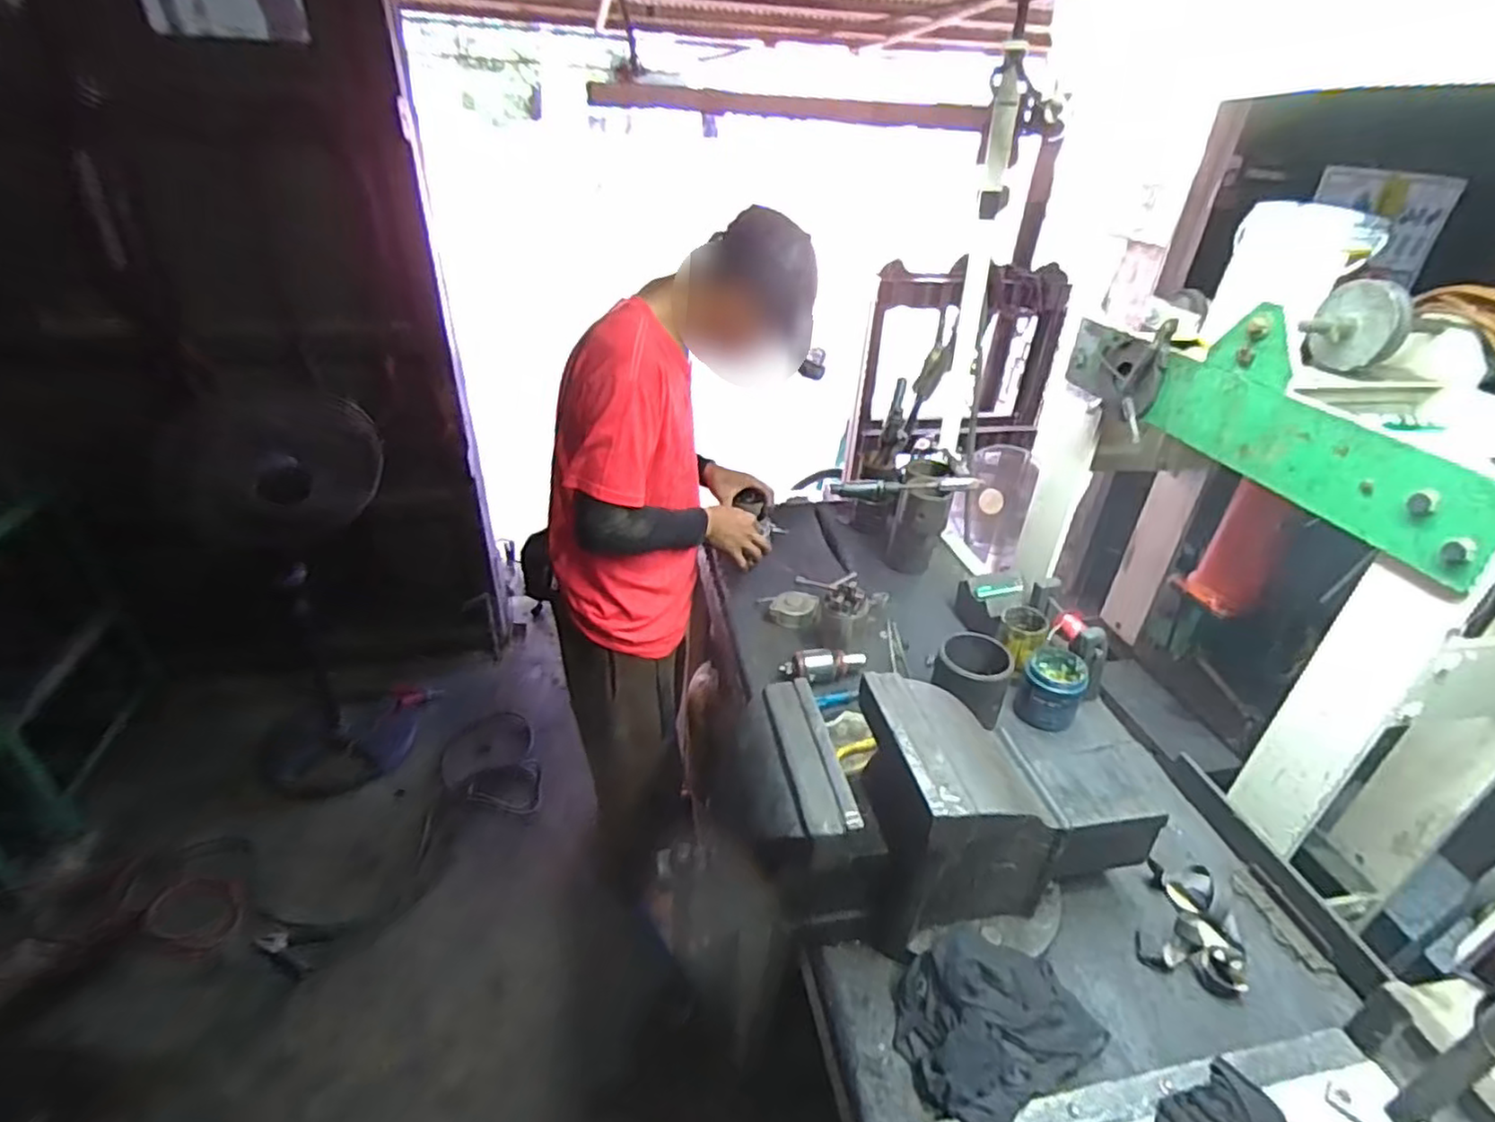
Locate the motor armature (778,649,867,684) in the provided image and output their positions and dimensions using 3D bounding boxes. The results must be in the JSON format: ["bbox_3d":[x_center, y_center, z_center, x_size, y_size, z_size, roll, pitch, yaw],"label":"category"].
[{"bbox_3d":[0.131,0.178,1.177,0.149,0.051,0.050,-9,34,-19],"label":"motor armature"}]

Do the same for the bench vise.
[{"bbox_3d":[0.232,0.276,0.770,0.460,0.237,0.190,-2,33,-8],"label":"bench vise"}]

